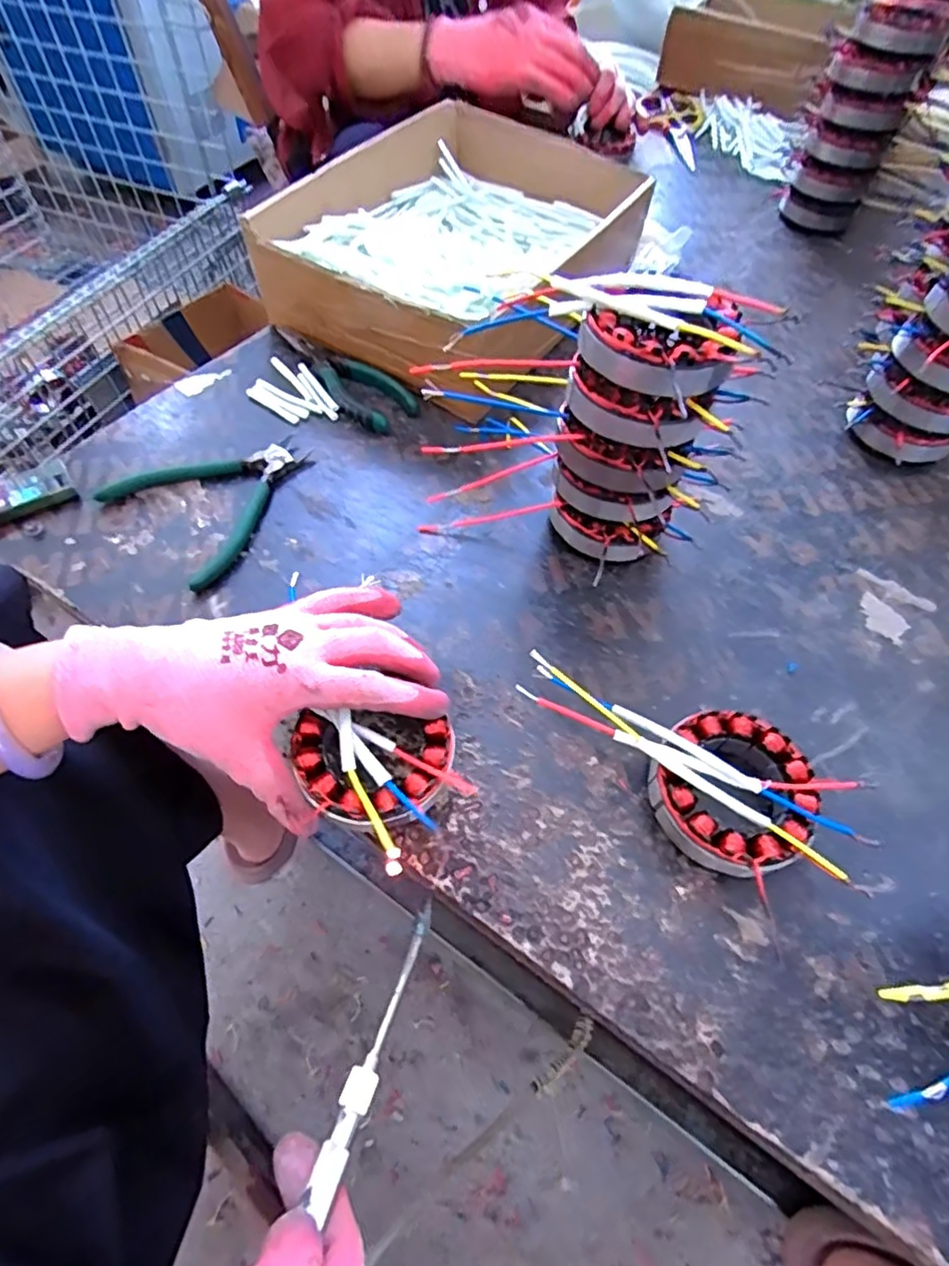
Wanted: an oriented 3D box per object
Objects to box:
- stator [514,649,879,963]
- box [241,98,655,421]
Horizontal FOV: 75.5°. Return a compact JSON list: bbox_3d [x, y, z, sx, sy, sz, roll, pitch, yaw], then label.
[{"bbox_3d":[0.119,0.067,0.352,0.089,0.038,0.195,-40,69,-23],"label":"stator"},{"bbox_3d":[-0.001,-0.387,0.597,0.242,0.089,0.400,37,64,17],"label":"box"}]

